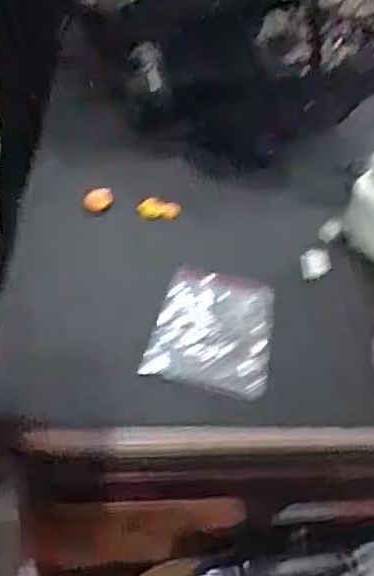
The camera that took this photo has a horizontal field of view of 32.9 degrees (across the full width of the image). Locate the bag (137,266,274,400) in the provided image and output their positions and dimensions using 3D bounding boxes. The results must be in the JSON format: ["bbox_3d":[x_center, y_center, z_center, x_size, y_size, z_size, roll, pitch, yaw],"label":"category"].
[{"bbox_3d":[0.018,0.026,0.431,0.077,0.013,0.106,10,37,5],"label":"bag"}]

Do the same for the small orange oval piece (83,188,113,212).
[{"bbox_3d":[-0.078,-0.078,0.551,0.022,0.017,0.019,-11,40,-23],"label":"small orange oval piece"}]

